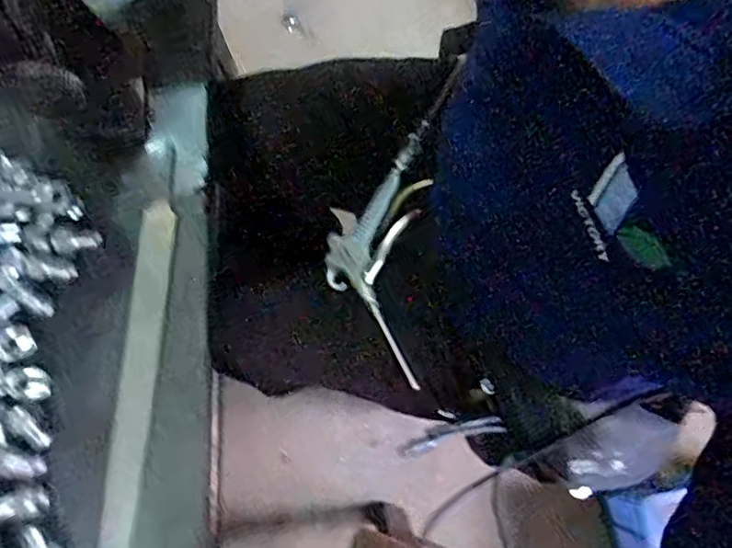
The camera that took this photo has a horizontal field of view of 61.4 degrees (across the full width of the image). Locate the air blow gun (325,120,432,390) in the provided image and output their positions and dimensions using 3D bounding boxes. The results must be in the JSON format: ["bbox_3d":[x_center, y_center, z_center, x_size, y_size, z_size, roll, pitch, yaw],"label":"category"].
[{"bbox_3d":[0.011,-0.022,0.596,0.094,0.028,0.239,2,85,21],"label":"air blow gun"}]

